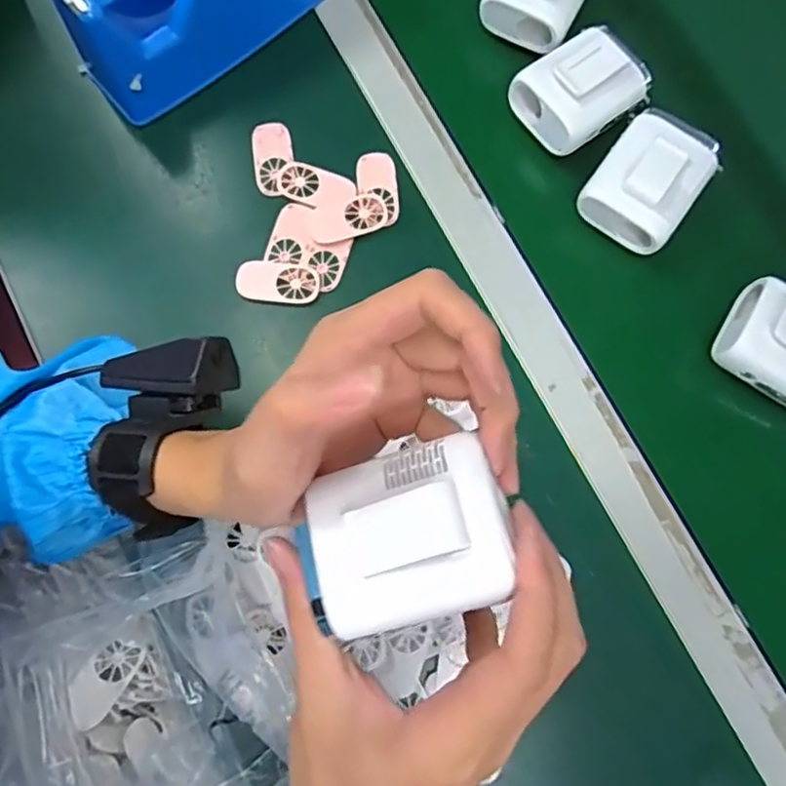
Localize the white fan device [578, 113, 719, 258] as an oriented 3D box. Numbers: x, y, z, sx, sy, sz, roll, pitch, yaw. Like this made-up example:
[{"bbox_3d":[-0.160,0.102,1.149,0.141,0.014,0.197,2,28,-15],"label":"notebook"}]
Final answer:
[{"bbox_3d":[0.181,-0.151,0.444,0.066,0.038,0.089,38,81,1],"label":"white fan device"}]

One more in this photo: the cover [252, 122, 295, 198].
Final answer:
[{"bbox_3d":[-0.088,-0.173,0.471,0.029,0.007,0.056,-9,83,-6],"label":"cover"}]

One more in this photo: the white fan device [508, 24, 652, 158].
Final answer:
[{"bbox_3d":[0.139,-0.221,0.458,0.087,0.039,0.066,-36,87,-8],"label":"white fan device"}]

